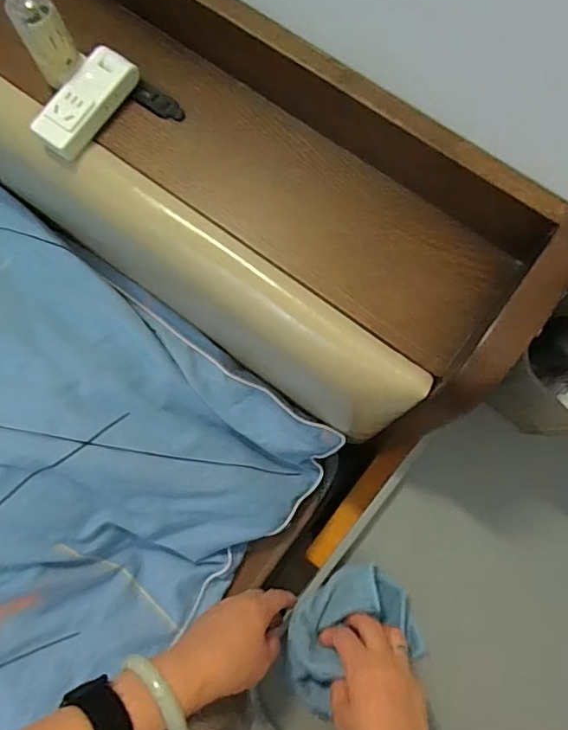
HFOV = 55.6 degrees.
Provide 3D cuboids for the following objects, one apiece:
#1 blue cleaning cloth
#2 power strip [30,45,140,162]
[{"bbox_3d":[0.058,0.245,0.486,0.125,0.036,0.100,-29,78,-7],"label":"blue cleaning cloth"},{"bbox_3d":[-0.160,-0.212,0.435,0.040,0.024,0.094,35,79,8],"label":"power strip"}]

